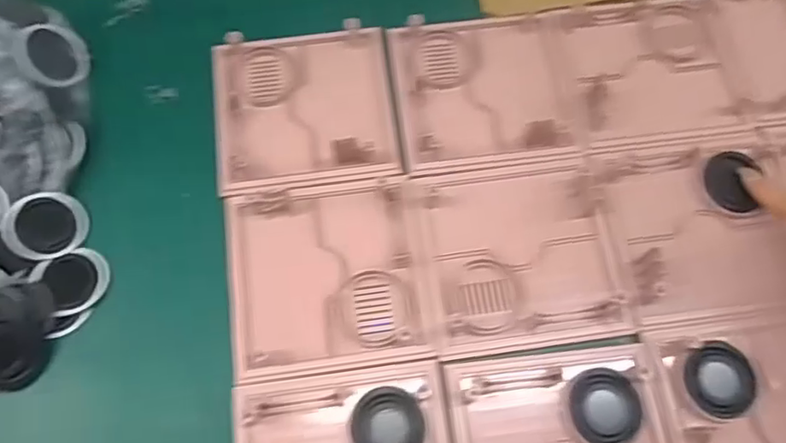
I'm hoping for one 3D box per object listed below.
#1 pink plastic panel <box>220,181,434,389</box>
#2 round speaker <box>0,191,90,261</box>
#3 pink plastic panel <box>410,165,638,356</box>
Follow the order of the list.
[{"bbox_3d":[-0.037,0.026,0.332,0.107,0.017,0.106,-8,69,-3],"label":"pink plastic panel"},{"bbox_3d":[-0.199,0.002,0.347,0.041,0.004,0.041,7,72,-24],"label":"round speaker"},{"bbox_3d":[0.071,0.016,0.338,0.106,0.012,0.103,-7,69,-2],"label":"pink plastic panel"}]

